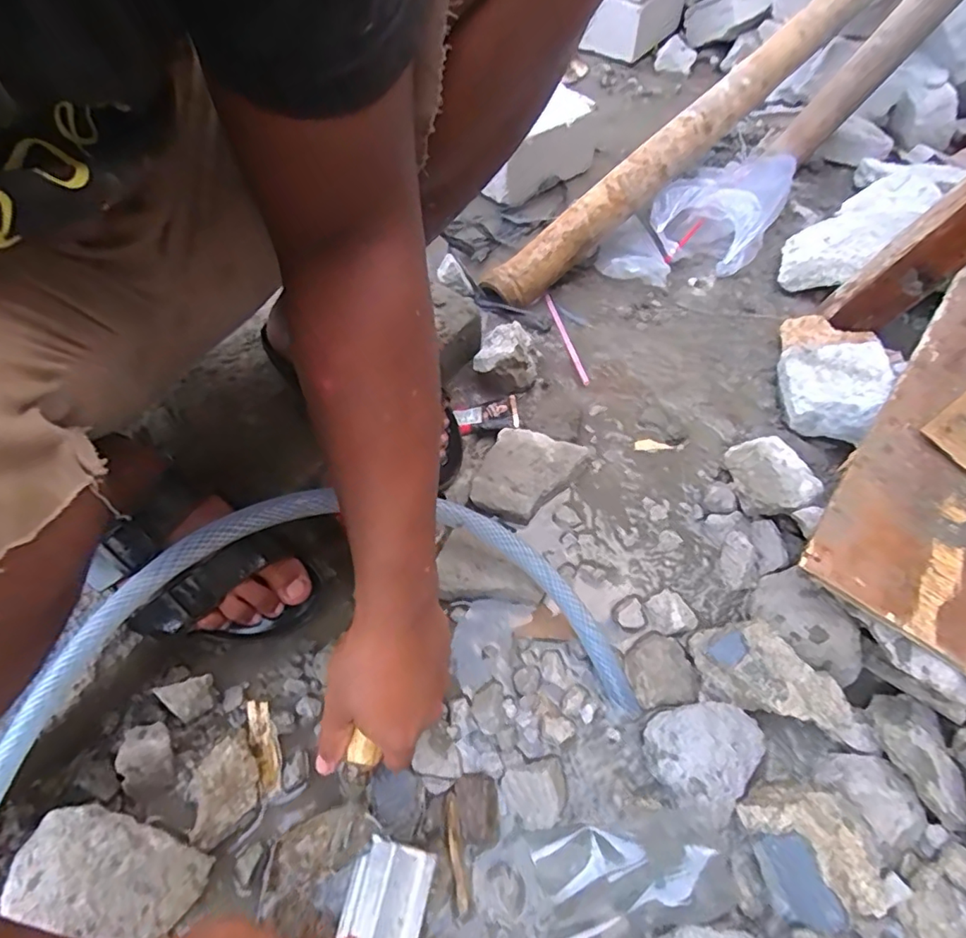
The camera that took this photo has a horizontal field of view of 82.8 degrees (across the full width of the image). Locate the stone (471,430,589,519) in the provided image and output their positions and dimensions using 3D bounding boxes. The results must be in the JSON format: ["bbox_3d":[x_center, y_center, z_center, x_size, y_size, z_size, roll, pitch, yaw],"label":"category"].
[{"bbox_3d":[0.043,0.009,0.549,0.086,0.029,0.101,22,60,13],"label":"stone"}]

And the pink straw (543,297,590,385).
[{"bbox_3d":[0.105,-0.168,0.695,0.010,0.012,0.174,-9,59,-7],"label":"pink straw"}]

